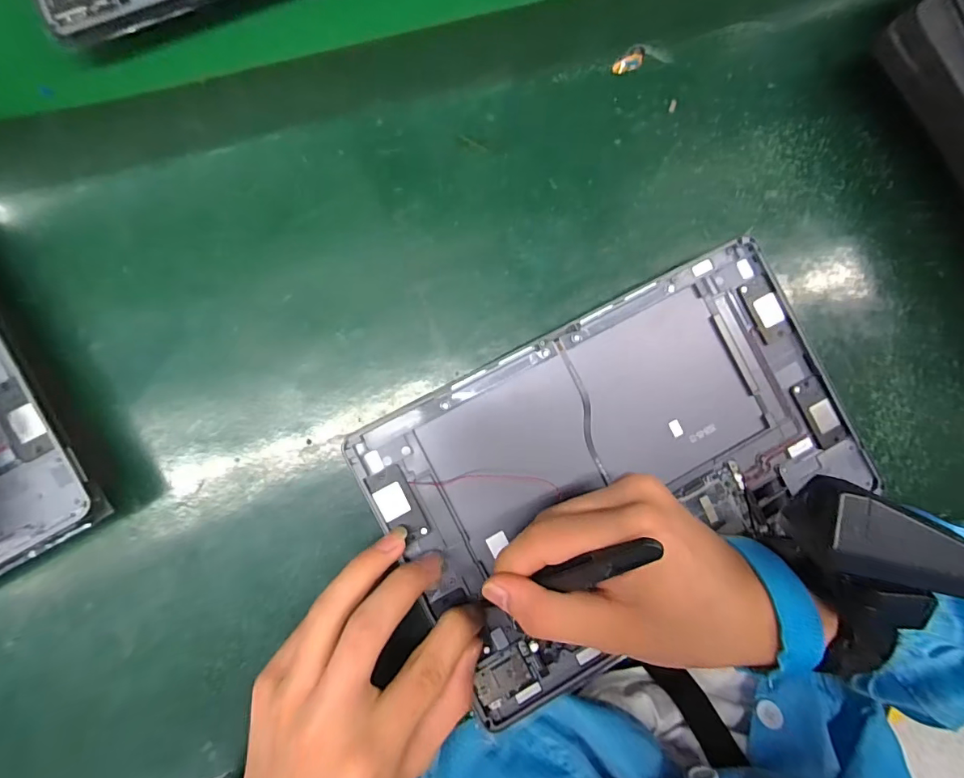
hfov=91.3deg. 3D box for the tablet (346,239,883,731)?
[{"bbox_3d":[0.078,0.042,0.255,0.248,0.011,0.162,-28,87,-7],"label":"tablet"}]

